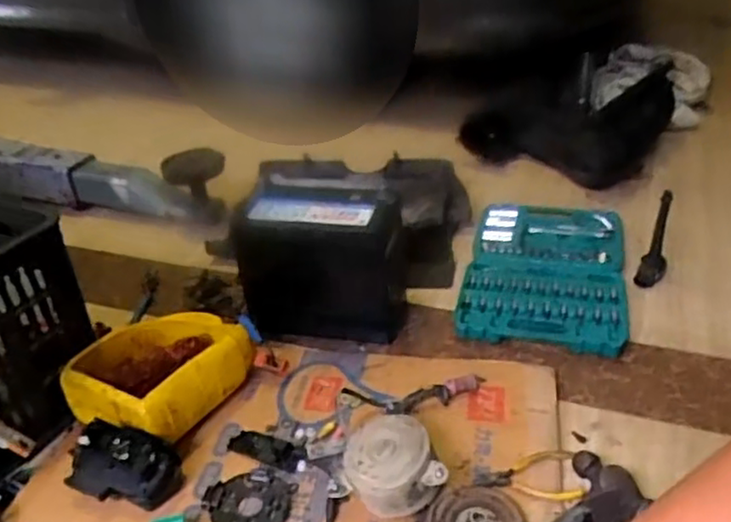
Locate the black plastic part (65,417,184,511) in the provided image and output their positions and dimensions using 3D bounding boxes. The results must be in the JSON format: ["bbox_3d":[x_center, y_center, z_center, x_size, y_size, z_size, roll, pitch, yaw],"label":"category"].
[{"bbox_3d":[-0.278,0.235,0.784,0.117,0.081,0.072,5,35,11],"label":"black plastic part"}]

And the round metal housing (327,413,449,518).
[{"bbox_3d":[0.020,0.231,0.770,0.117,0.076,0.097,-4,32,-5],"label":"round metal housing"}]

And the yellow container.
[{"bbox_3d":[-0.267,0.148,0.918,0.188,0.099,0.214,21,41,31],"label":"yellow container"}]

